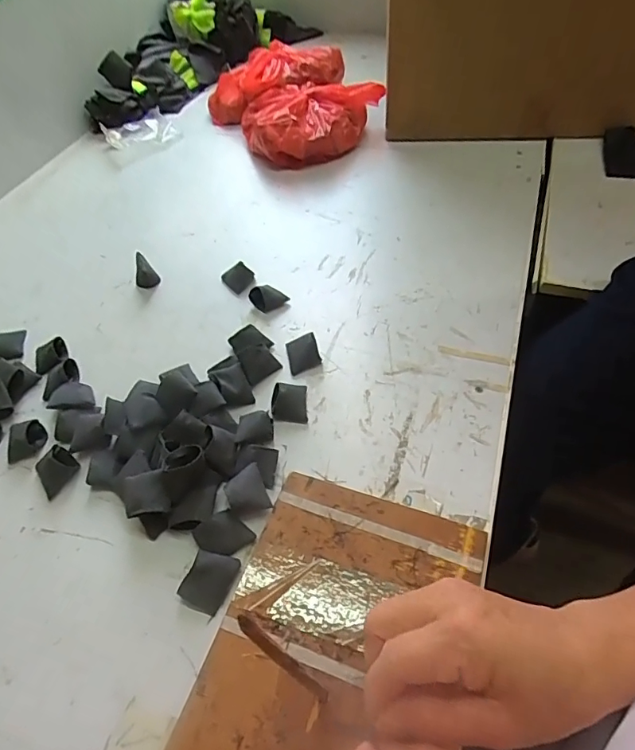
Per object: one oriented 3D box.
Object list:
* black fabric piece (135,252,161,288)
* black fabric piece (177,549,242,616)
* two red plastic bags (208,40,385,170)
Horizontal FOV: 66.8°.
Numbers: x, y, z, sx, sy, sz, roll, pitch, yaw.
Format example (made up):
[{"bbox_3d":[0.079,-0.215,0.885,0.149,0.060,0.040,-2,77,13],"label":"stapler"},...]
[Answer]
[{"bbox_3d":[-0.231,-0.138,0.641,0.030,0.037,0.029,-25,53,-14],"label":"black fabric piece"},{"bbox_3d":[-0.087,0.165,0.390,0.032,0.020,0.044,19,55,19],"label":"black fabric piece"},{"bbox_3d":[-0.038,-0.501,0.876,0.260,0.081,0.338,-27,54,-16],"label":"two red plastic bags"}]

